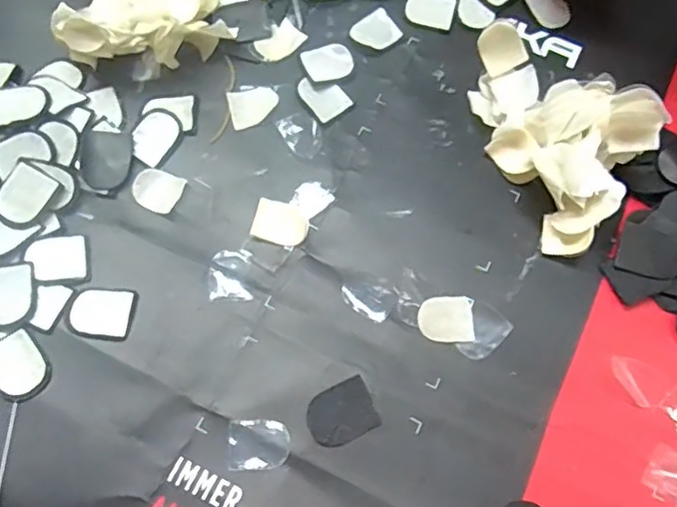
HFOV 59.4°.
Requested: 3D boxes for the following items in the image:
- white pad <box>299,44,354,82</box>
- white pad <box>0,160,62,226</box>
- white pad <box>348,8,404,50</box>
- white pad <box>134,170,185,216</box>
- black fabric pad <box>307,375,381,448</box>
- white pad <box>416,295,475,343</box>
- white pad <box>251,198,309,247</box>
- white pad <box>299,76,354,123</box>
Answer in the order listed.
[{"bbox_3d":[-0.006,-0.118,0.363,0.030,0.004,0.023,-27,75,-11],"label":"white pad"},{"bbox_3d":[-0.171,-0.032,0.321,0.026,0.004,0.033,31,73,8],"label":"white pad"},{"bbox_3d":[0.023,-0.139,0.373,0.028,0.004,0.024,-36,77,-13],"label":"white pad"},{"bbox_3d":[-0.102,-0.036,0.333,0.026,0.006,0.023,28,73,7],"label":"white pad"},{"bbox_3d":[0.001,0.081,0.300,0.034,0.004,0.027,-25,74,-10],"label":"black fabric pad"},{"bbox_3d":[0.058,0.035,0.317,0.029,0.004,0.024,0,72,-3],"label":"white pad"},{"bbox_3d":[-0.032,-0.017,0.331,0.029,0.004,0.023,17,72,3],"label":"white pad"},{"bbox_3d":[-0.009,-0.095,0.358,0.024,0.004,0.029,-37,77,-13],"label":"white pad"}]

